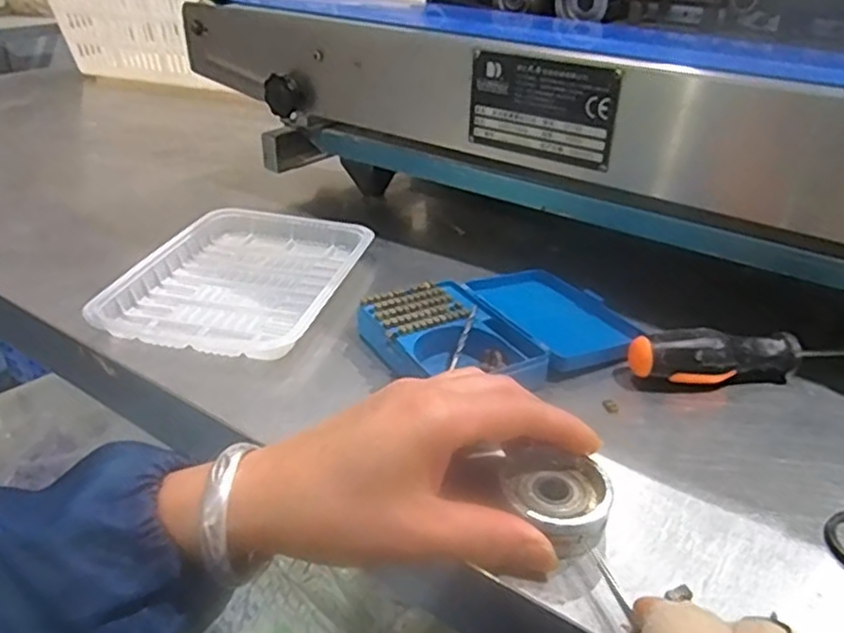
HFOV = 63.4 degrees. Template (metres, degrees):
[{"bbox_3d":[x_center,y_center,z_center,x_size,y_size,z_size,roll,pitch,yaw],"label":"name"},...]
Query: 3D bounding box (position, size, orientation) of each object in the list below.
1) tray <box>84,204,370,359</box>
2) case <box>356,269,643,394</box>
[{"bbox_3d":[-0.118,-0.031,0.468,0.134,0.023,0.168,8,32,8],"label":"tray"},{"bbox_3d":[0.046,0.009,0.408,0.157,0.026,0.106,-16,37,-28],"label":"case"}]

